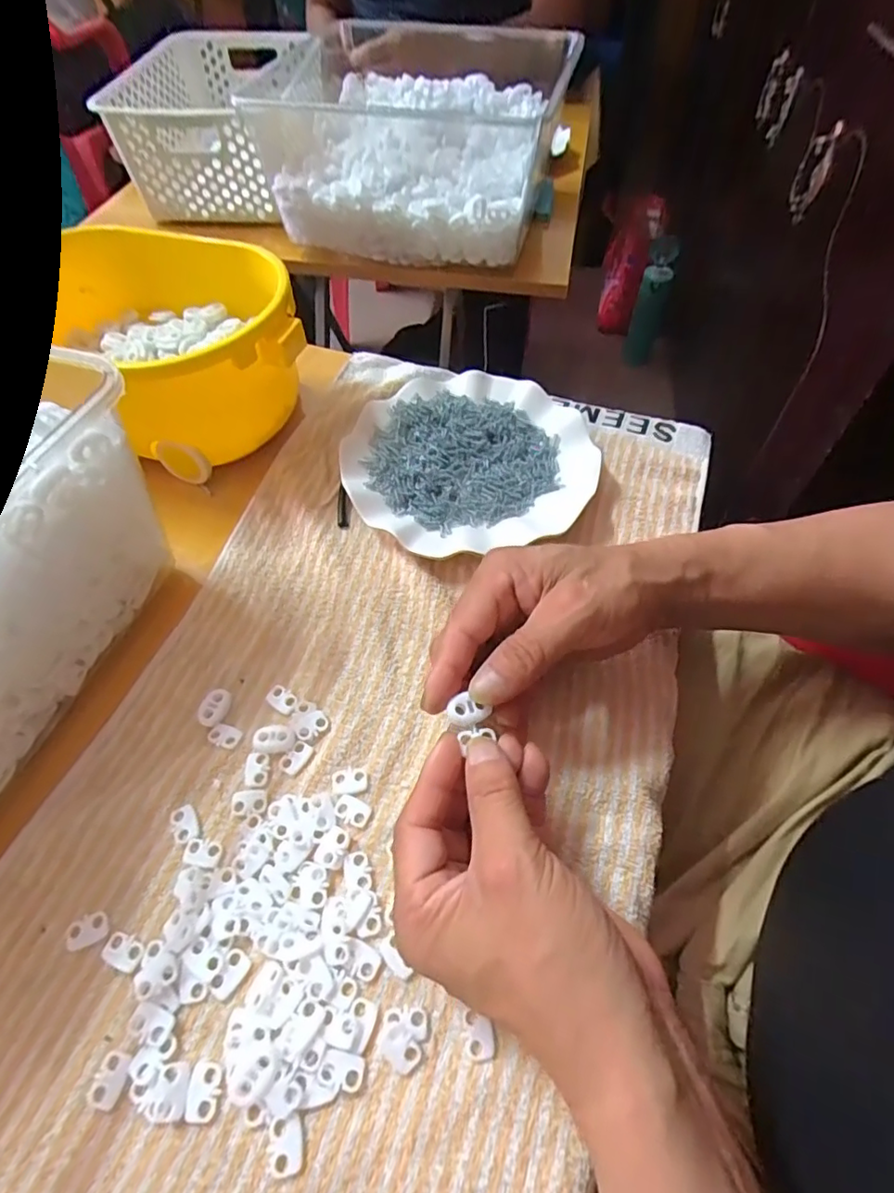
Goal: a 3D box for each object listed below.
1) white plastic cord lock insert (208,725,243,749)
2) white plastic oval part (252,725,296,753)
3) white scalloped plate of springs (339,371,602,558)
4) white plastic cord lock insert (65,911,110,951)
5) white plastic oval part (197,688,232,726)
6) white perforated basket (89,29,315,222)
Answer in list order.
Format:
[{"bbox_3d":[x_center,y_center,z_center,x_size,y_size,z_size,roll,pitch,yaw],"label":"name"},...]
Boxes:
[{"bbox_3d":[-0.124,0.077,0.311,0.018,0.004,0.012,15,58,10],"label":"white plastic cord lock insert"},{"bbox_3d":[-0.096,0.079,0.309,0.022,0.005,0.014,1,57,1],"label":"white plastic oval part"},{"bbox_3d":[0.017,-0.102,0.419,0.181,0.022,0.173,0,57,0],"label":"white scalloped plate of springs"},{"bbox_3d":[-0.168,0.155,0.259,0.019,0.004,0.013,-23,59,-14],"label":"white plastic cord lock insert"},{"bbox_3d":[-0.133,0.063,0.320,0.015,0.005,0.022,9,57,6],"label":"white plastic oval part"},{"bbox_3d":[-0.278,-0.591,0.704,0.167,0.111,0.326,0,55,1],"label":"white perforated basket"}]

